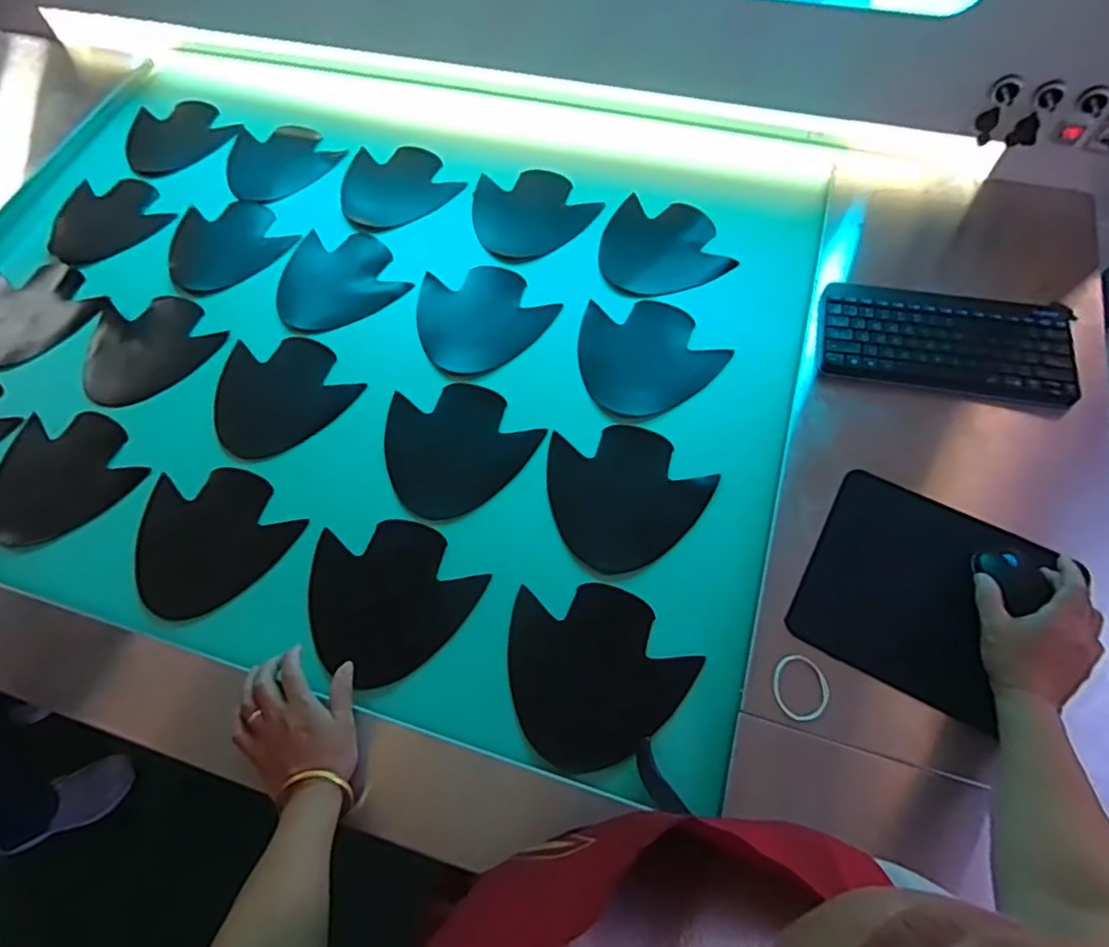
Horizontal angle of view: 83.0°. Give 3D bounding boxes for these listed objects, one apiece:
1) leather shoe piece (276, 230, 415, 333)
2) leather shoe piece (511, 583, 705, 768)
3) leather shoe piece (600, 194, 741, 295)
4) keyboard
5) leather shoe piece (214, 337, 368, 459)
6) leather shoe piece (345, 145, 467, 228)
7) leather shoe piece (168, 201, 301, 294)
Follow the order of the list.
[{"bbox_3d":[-0.323,-0.286,0.916,0.174,0.004,0.175,-31,68,-11],"label":"leather shoe piece"},{"bbox_3d":[0.031,0.201,0.652,0.184,0.007,0.171,42,74,19],"label":"leather shoe piece"},{"bbox_3d":[0.147,-0.334,0.907,0.176,0.007,0.180,-16,64,-7],"label":"leather shoe piece"},{"bbox_3d":[0.468,-0.165,0.753,0.282,0.019,0.144,9,64,6],"label":"keyboard"},{"bbox_3d":[-0.370,-0.112,0.830,0.172,0.004,0.179,-38,68,-15],"label":"leather shoe piece"},{"bbox_3d":[-0.261,-0.465,1.006,0.172,0.013,0.193,-33,67,-12],"label":"leather shoe piece"},{"bbox_3d":[-0.511,-0.357,0.964,0.174,0.010,0.186,-1,64,3],"label":"leather shoe piece"}]

